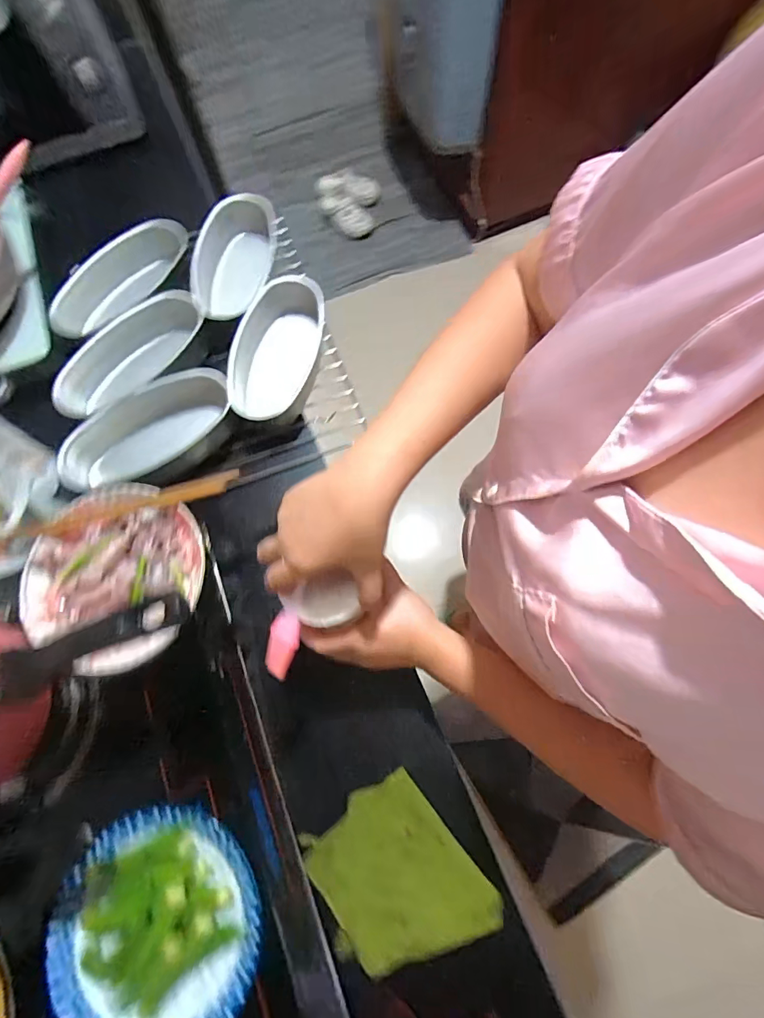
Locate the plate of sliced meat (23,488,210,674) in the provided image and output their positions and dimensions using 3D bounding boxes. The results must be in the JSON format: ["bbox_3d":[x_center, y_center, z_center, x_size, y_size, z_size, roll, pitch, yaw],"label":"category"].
[{"bbox_3d":[-0.271,0.066,0.456,0.167,0.034,0.175,-1,72,2],"label":"plate of sliced meat"}]

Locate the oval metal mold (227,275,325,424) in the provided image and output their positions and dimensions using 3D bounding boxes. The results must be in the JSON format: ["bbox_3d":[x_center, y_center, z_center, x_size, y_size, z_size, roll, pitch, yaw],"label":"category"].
[{"bbox_3d":[-0.148,-0.217,0.627,0.098,0.067,0.232,11,73,6],"label":"oval metal mold"}]

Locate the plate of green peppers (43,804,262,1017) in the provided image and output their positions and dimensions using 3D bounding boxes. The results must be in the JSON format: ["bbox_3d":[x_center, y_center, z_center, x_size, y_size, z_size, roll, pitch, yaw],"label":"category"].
[{"bbox_3d":[-0.192,0.351,0.367,0.169,0.030,0.168,-1,72,2],"label":"plate of green peppers"}]

